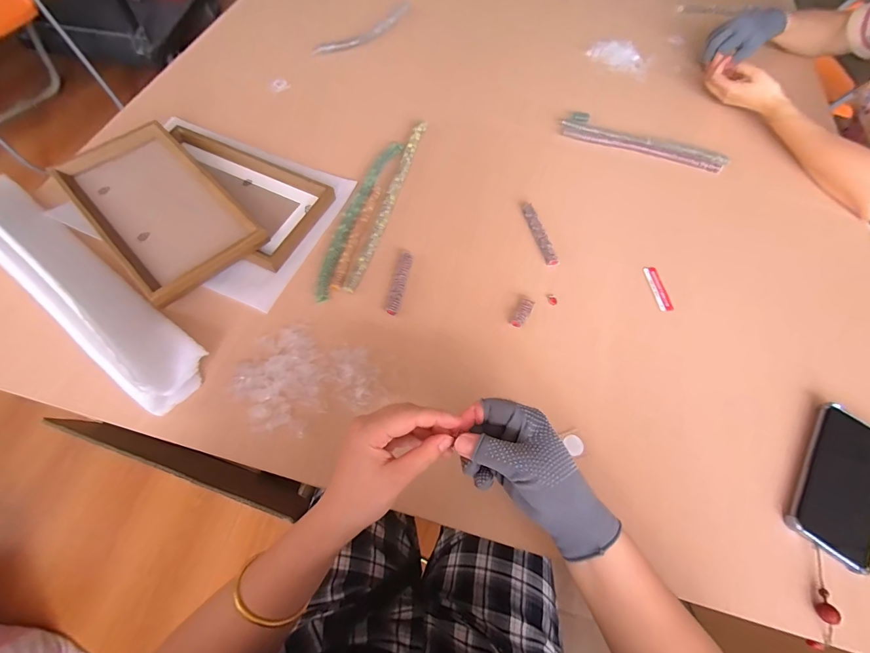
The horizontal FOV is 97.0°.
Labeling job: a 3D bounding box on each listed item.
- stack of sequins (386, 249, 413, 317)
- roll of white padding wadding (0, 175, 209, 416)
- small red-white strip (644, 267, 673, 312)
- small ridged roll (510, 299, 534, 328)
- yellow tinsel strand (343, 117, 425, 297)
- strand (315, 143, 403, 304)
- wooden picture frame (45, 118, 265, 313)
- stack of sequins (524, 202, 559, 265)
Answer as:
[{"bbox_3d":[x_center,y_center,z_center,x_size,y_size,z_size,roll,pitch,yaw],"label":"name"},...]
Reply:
[{"bbox_3d":[-0.046,-0.058,0.501,0.017,0.010,0.093,12,66,3],"label":"stack of sequins"},{"bbox_3d":[-0.418,-0.062,0.440,0.401,0.078,0.073,37,66,13],"label":"roll of white padding wadding"},{"bbox_3d":[0.308,-0.052,0.534,0.020,0.004,0.068,-9,66,-7],"label":"small red-white strip"},{"bbox_3d":[0.113,-0.016,0.498,0.016,0.013,0.042,28,67,9],"label":"small ridged roll"},{"bbox_3d":[-0.064,-0.188,0.557,0.020,0.008,0.326,15,66,4],"label":"yellow tinsel strand"},{"bbox_3d":[-0.110,-0.163,0.542,0.031,0.013,0.296,16,66,5],"label":"strand"},{"bbox_3d":[-0.356,-0.156,0.494,0.148,0.021,0.265,-42,76,-18],"label":"wooden picture frame"},{"bbox_3d":[0.150,-0.134,0.554,0.018,0.011,0.110,-12,67,-8],"label":"stack of sequins"}]

